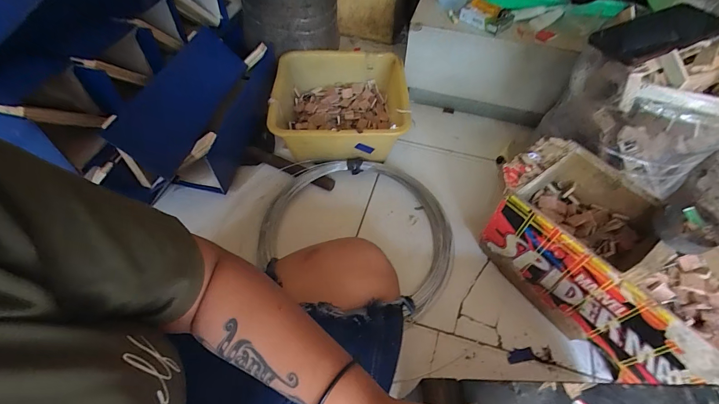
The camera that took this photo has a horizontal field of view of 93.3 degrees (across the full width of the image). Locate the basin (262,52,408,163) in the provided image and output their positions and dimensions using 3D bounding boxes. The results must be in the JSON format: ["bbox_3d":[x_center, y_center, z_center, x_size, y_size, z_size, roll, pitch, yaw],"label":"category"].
[{"bbox_3d":[-0.030,-0.200,0.720,0.273,0.113,0.252,-1,55,-1],"label":"basin"}]

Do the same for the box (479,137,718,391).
[{"bbox_3d":[0.367,0.095,0.504,0.181,0.177,0.372,-29,60,-19],"label":"box"}]

